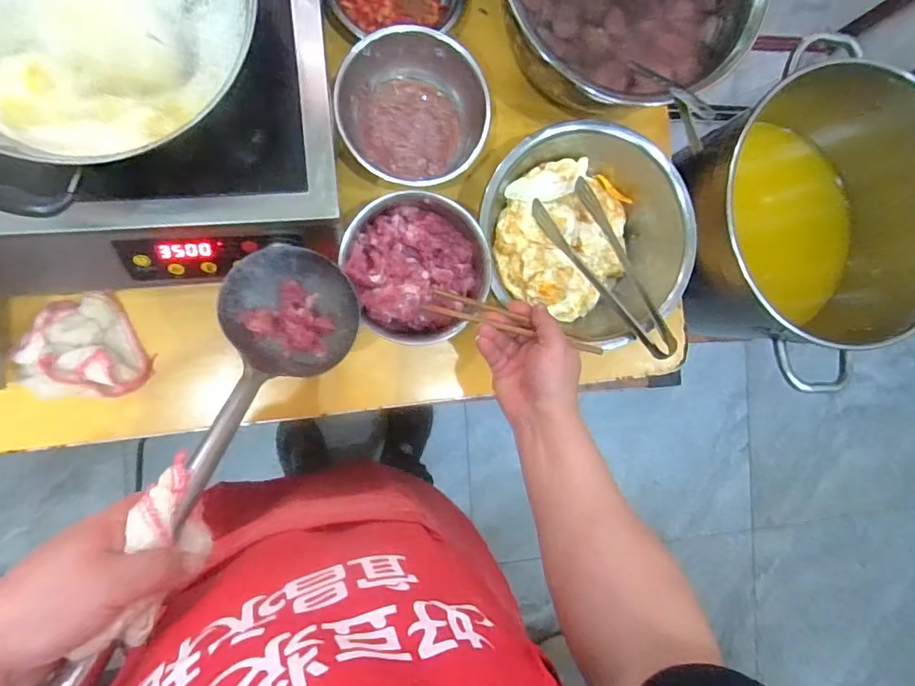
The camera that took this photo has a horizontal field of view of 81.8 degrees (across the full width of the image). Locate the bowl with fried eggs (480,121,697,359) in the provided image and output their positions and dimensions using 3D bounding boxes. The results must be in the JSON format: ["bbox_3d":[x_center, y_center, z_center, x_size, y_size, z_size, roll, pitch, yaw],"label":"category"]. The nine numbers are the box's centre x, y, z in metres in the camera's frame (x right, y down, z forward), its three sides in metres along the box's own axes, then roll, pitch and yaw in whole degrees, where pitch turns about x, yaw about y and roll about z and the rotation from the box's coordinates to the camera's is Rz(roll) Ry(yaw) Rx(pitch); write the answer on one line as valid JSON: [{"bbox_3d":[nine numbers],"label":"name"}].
[{"bbox_3d":[0.150,-0.109,0.634,0.233,0.111,0.264,-20,95,-8],"label":"bowl with fried eggs"}]

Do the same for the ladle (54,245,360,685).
[{"bbox_3d":[-0.198,0.122,0.390,0.121,0.076,0.513,21,48,-9],"label":"ladle"}]

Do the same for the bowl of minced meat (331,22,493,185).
[{"bbox_3d":[-0.046,-0.260,0.605,0.155,0.089,0.154,5,91,-9],"label":"bowl of minced meat"}]

